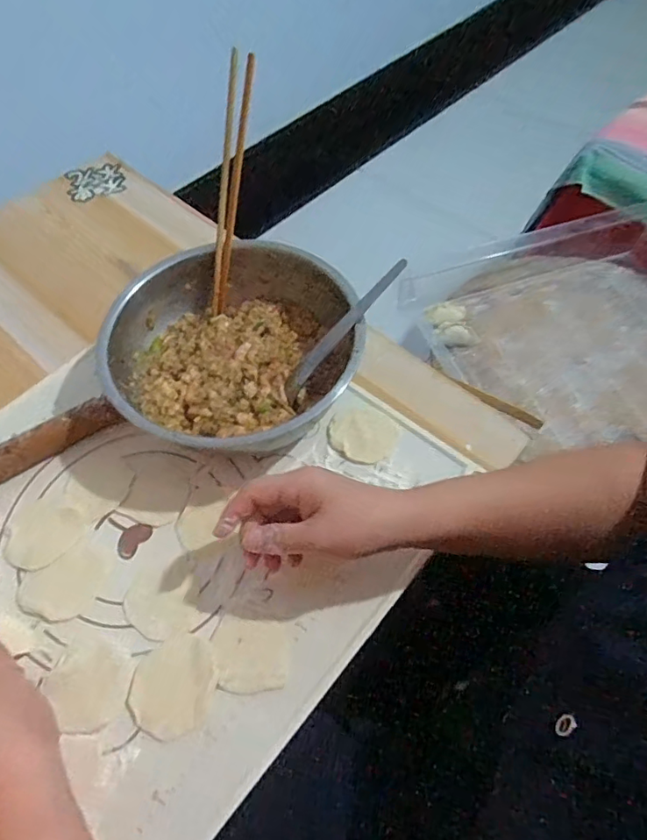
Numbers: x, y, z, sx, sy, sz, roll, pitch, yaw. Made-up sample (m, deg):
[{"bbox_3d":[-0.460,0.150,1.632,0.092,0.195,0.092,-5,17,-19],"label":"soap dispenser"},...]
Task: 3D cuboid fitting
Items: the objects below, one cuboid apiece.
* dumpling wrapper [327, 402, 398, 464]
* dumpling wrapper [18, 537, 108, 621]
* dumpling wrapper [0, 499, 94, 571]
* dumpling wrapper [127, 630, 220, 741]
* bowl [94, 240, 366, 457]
[{"bbox_3d":[0.037,0.011,0.510,0.062,0.004,0.058,-1,57,1],"label":"dumpling wrapper"},{"bbox_3d":[-0.206,0.131,0.436,0.066,0.004,0.058,-30,61,-17],"label":"dumpling wrapper"},{"bbox_3d":[-0.239,0.096,0.460,0.062,0.004,0.060,19,59,13],"label":"dumpling wrapper"},{"bbox_3d":[-0.109,0.192,0.398,0.059,0.004,0.067,13,58,10],"label":"dumpling wrapper"},{"bbox_3d":[-0.085,-0.059,0.503,0.219,0.095,0.212,-1,57,1],"label":"bowl"}]

